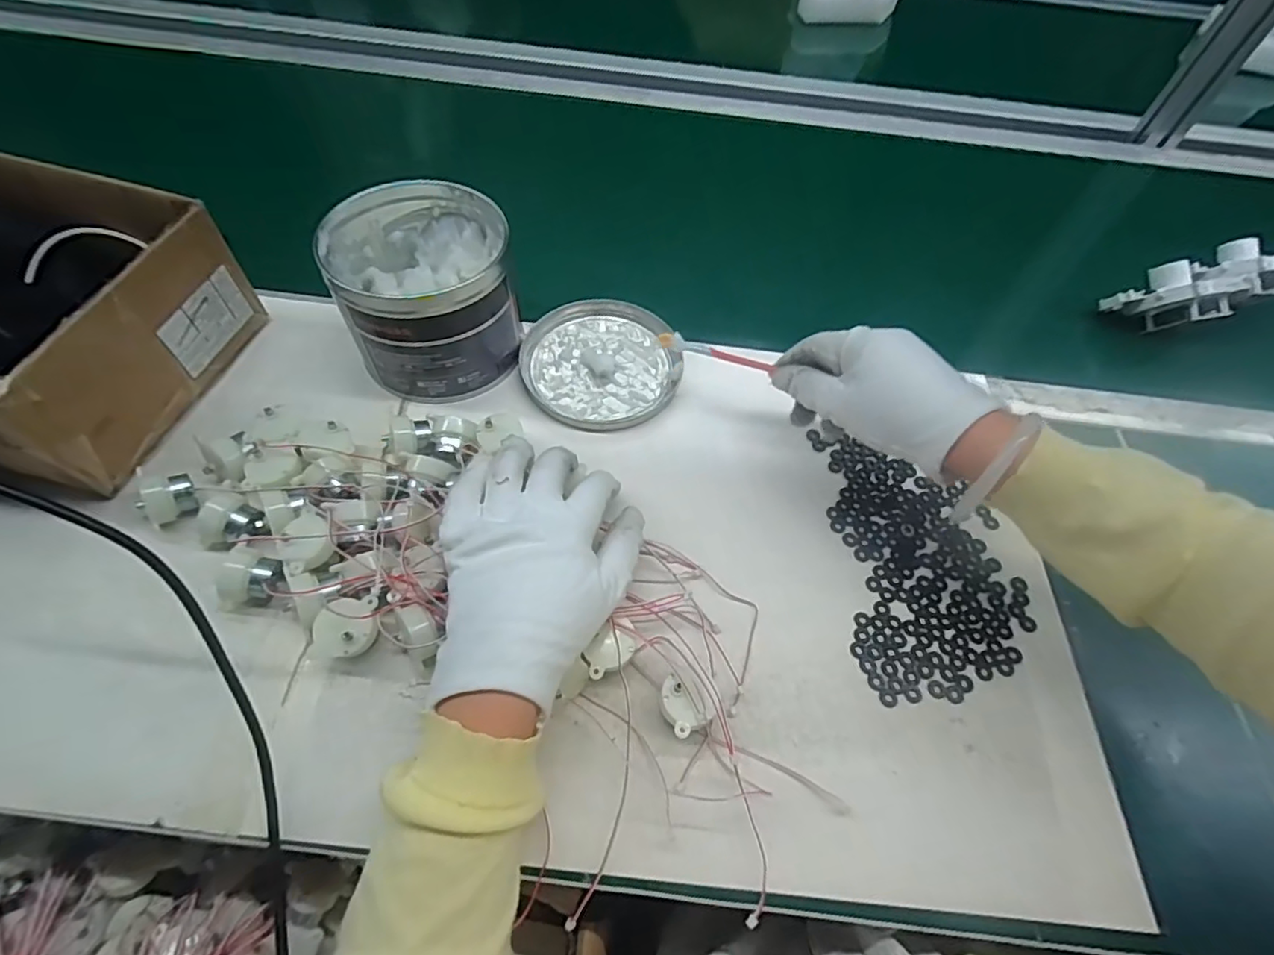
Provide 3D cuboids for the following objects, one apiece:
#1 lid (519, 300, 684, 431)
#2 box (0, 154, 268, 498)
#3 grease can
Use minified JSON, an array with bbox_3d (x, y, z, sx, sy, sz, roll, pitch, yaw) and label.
[{"bbox_3d":[-0.030,-0.096,0.478,0.123,0.012,0.132,2,57,-3],"label":"lid"},{"bbox_3d":[-0.422,-0.105,0.397,0.204,0.113,0.198,12,57,4],"label":"box"},{"bbox_3d":[-0.159,-0.143,0.441,0.117,0.105,0.136,-16,60,-14],"label":"grease can"}]

